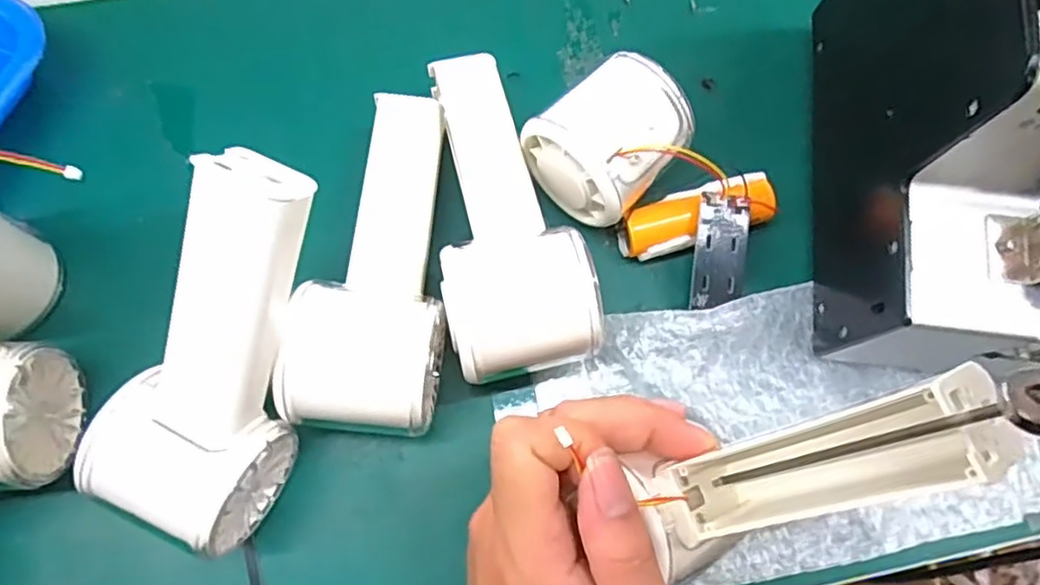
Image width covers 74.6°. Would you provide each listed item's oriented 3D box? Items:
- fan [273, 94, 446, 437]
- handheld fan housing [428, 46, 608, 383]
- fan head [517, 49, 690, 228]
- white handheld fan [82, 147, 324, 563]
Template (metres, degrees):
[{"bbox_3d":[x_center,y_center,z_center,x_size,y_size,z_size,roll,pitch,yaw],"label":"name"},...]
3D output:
[{"bbox_3d":[-0.058,-0.015,0.300,0.059,0.051,0.153,5,73,1],"label":"fan"},{"bbox_3d":[-0.010,-0.037,0.309,0.061,0.045,0.154,-13,74,-5],"label":"handheld fan housing"},{"bbox_3d":[0.040,-0.065,0.311,0.062,0.055,0.054,-42,78,-12],"label":"fan head"},{"bbox_3d":[-0.109,0.021,0.250,0.057,0.052,0.145,23,110,6],"label":"white handheld fan"}]

